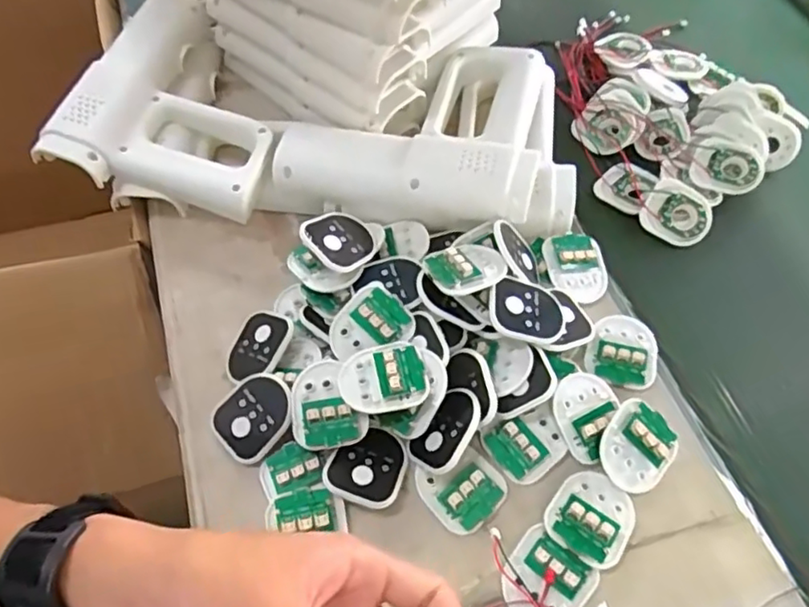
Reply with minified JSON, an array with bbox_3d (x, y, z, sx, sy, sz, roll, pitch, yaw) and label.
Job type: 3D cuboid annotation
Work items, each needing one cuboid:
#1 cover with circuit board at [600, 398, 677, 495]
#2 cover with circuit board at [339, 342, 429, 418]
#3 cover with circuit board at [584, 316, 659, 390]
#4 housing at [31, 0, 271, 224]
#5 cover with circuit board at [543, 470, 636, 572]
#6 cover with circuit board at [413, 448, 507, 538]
[{"bbox_3d":[0.155,0.095,0.409,0.048,0.007,0.055,45,73,1],"label":"cover with circuit board"},{"bbox_3d":[-0.014,0.049,0.410,0.056,0.014,0.047,-12,59,-7],"label":"cover with circuit board"},{"bbox_3d":[0.161,0.034,0.455,0.047,0.013,0.058,22,60,13],"label":"cover with circuit board"},{"bbox_3d":[-0.183,-0.175,0.532,0.178,0.052,0.201,14,59,9],"label":"housing"},{"bbox_3d":[0.118,0.135,0.393,0.049,0.014,0.056,32,63,18],"label":"cover with circuit board"},{"bbox_3d":[0.039,0.119,0.405,0.051,0.009,0.050,-30,63,-18],"label":"cover with circuit board"}]

